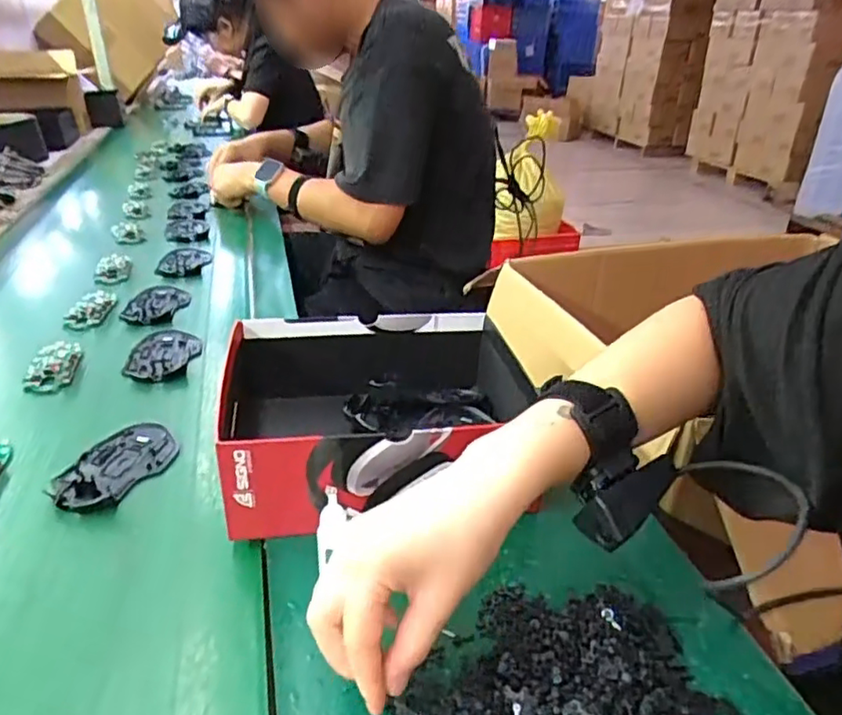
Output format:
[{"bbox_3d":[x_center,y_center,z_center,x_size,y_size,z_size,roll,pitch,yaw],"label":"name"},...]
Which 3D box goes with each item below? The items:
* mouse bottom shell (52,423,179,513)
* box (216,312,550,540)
[{"bbox_3d":[-0.259,0.087,0.526,0.070,0.012,0.112,14,32,20],"label":"mouse bottom shell"},{"bbox_3d":[-0.036,0.046,0.527,0.242,0.093,0.191,-5,30,-12],"label":"box"}]

